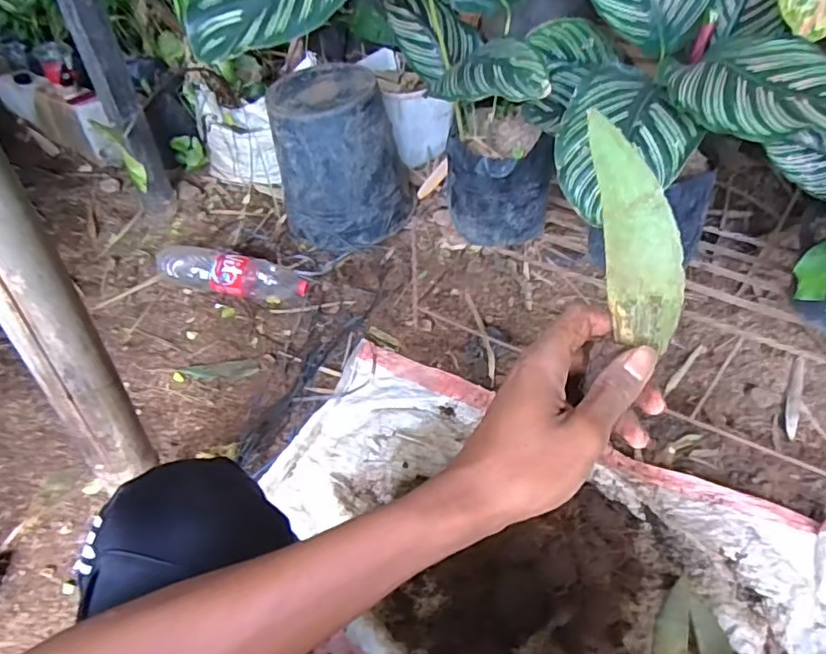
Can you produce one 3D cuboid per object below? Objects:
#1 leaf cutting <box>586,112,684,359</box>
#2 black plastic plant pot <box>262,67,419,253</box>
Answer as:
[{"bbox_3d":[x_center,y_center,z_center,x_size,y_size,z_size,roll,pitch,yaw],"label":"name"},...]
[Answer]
[{"bbox_3d":[0.122,-0.052,0.304,0.038,0.126,0.007,-6,5,25],"label":"leaf cutting"},{"bbox_3d":[-0.155,-0.393,1.296,0.311,0.308,0.304,-2,48,-5],"label":"black plastic plant pot"}]

